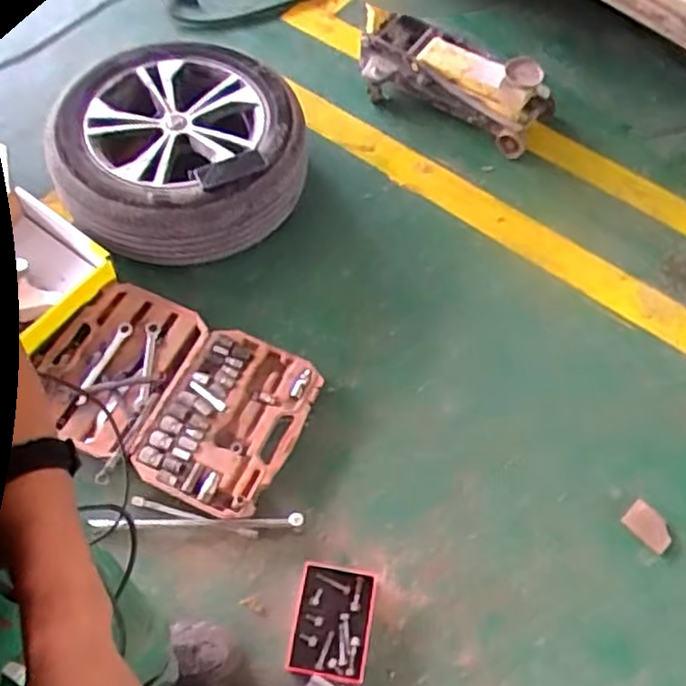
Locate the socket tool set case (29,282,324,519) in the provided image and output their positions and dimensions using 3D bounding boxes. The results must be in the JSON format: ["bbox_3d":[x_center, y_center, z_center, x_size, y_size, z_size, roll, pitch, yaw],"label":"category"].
[{"bbox_3d":[-0.375,0.102,1.501,0.574,0.059,0.380,21,62,10],"label":"socket tool set case"}]

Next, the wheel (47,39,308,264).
[{"bbox_3d":[-0.384,-0.467,1.663,0.561,0.182,0.535,-5,61,-5],"label":"wheel"}]

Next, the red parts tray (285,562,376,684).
[{"bbox_3d":[-0.020,0.530,1.328,0.143,0.032,0.197,8,60,5],"label":"red parts tray"}]

